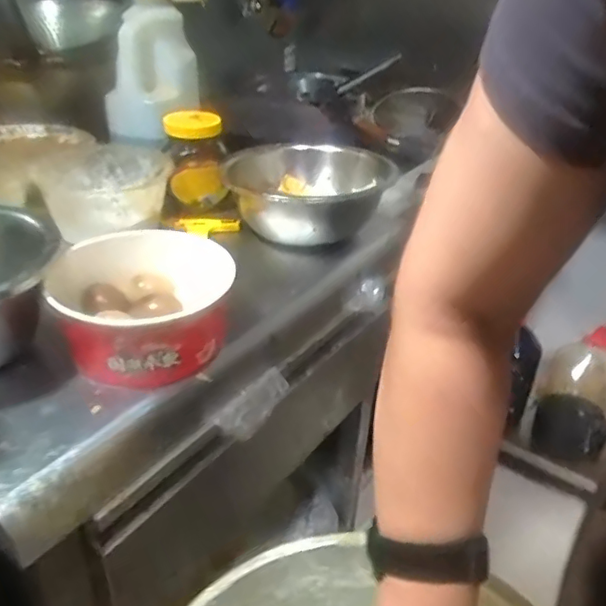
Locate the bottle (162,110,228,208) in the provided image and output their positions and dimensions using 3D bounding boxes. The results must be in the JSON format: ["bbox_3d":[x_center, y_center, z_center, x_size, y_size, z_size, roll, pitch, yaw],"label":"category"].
[{"bbox_3d":[-0.137,-0.187,0.762,0.076,0.106,0.067,-3,32,-11],"label":"bottle"}]

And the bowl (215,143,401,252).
[{"bbox_3d":[0.013,-0.129,0.750,0.186,0.101,0.190,3,31,-2],"label":"bowl"}]

